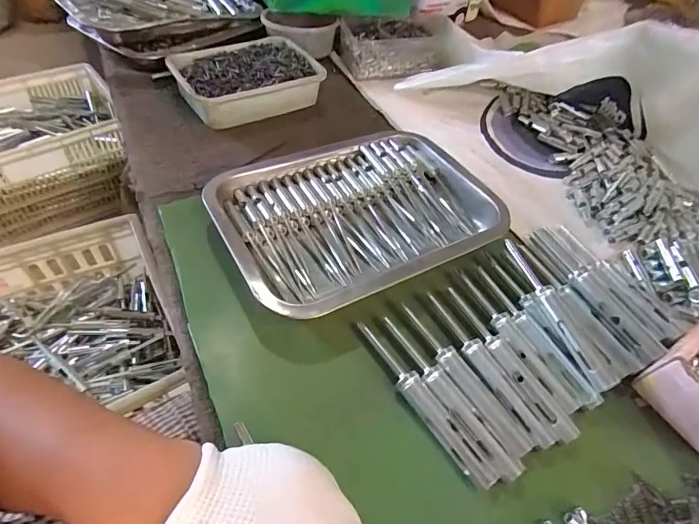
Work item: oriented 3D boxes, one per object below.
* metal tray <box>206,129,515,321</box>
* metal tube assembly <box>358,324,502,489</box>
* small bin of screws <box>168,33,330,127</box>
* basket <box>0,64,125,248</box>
[{"bbox_3d":[0.009,-0.046,0.417,0.258,0.035,0.188,-21,56,-23],"label":"metal tray"},{"bbox_3d":[0.051,0.099,0.310,0.015,0.014,0.137,-27,58,-26],"label":"metal tube assembly"},{"bbox_3d":[-0.138,-0.240,0.563,0.175,0.050,0.136,-28,59,-27],"label":"small bin of screws"},{"bbox_3d":[-0.782,-0.255,1.049,0.457,0.231,0.313,-24,57,-25],"label":"basket"}]

